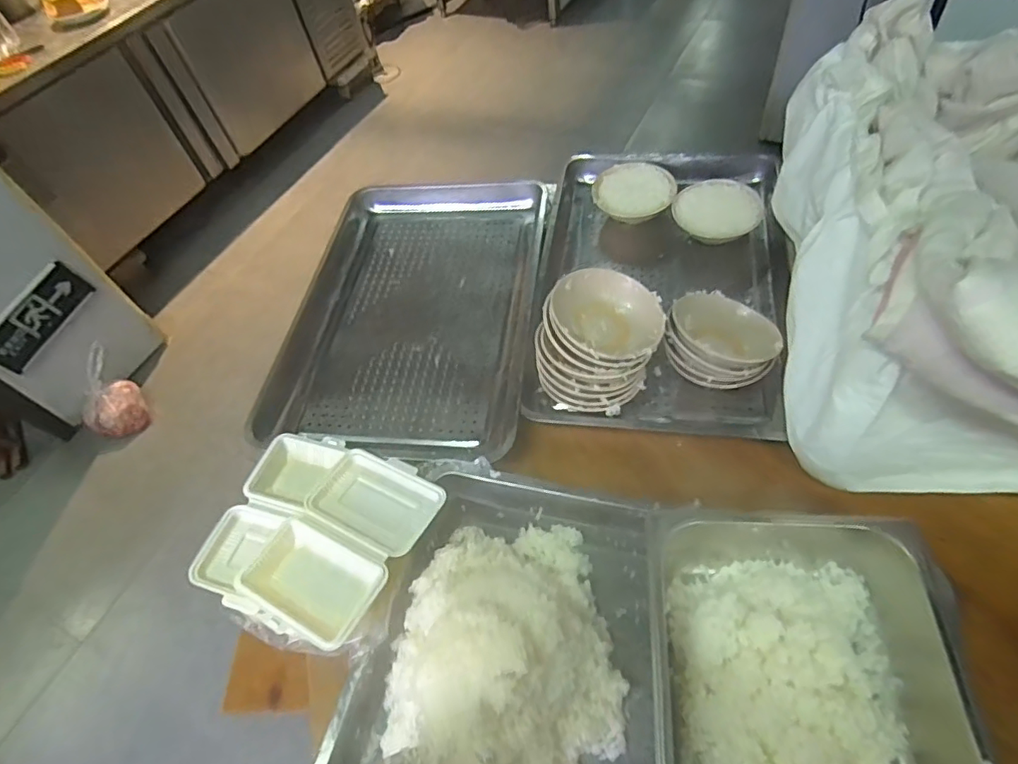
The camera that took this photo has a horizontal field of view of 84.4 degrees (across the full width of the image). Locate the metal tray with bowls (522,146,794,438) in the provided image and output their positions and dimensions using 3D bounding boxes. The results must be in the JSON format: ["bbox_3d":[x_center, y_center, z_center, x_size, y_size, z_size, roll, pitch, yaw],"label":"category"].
[{"bbox_3d":[0.229,-0.199,0.873,0.365,0.180,0.584,4,56,11],"label":"metal tray with bowls"}]

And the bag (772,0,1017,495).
[{"bbox_3d":[0.523,-0.167,0.645,0.369,0.317,0.619,1,56,9],"label":"bag"}]

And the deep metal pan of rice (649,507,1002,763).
[{"bbox_3d":[0.281,0.299,0.539,0.279,0.114,0.334,0,56,9],"label":"deep metal pan of rice"}]

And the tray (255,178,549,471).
[{"bbox_3d":[-0.159,-0.132,0.944,0.401,0.055,0.593,2,56,9],"label":"tray"}]

